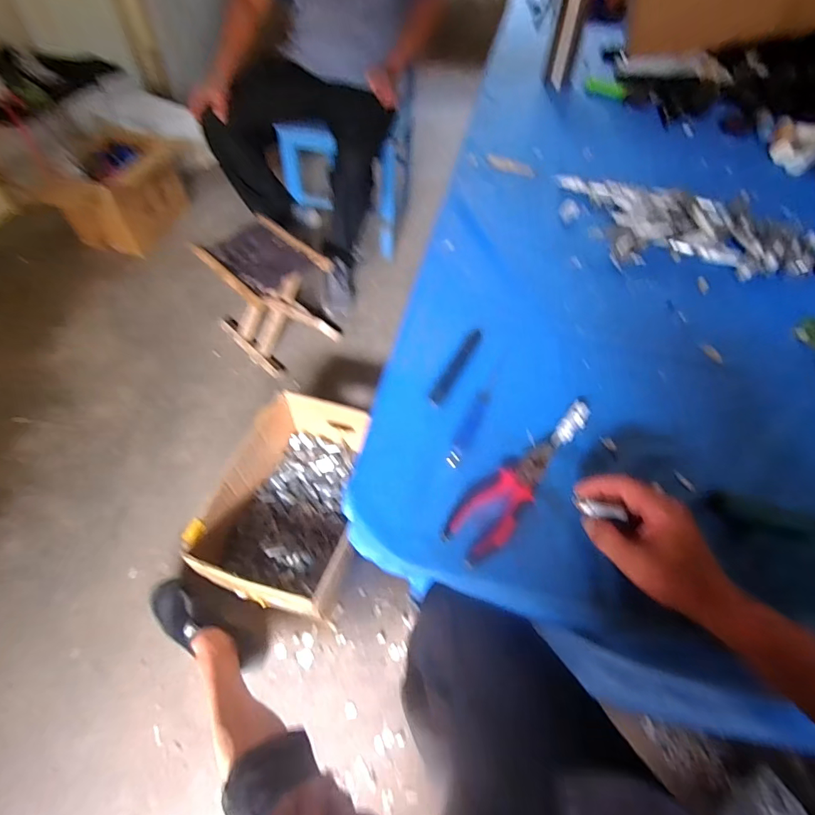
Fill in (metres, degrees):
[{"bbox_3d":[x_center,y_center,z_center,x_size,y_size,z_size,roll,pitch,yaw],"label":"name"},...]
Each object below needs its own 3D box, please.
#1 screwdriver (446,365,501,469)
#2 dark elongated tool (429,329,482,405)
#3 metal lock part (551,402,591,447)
[{"bbox_3d":[0.082,0.006,0.529,0.017,0.018,0.162,22,56,13],"label":"screwdriver"},{"bbox_3d":[0.064,-0.054,0.571,0.018,0.009,0.138,24,56,14],"label":"dark elongated tool"},{"bbox_3d":[0.191,0.024,0.523,0.024,0.021,0.070,34,59,20],"label":"metal lock part"}]

